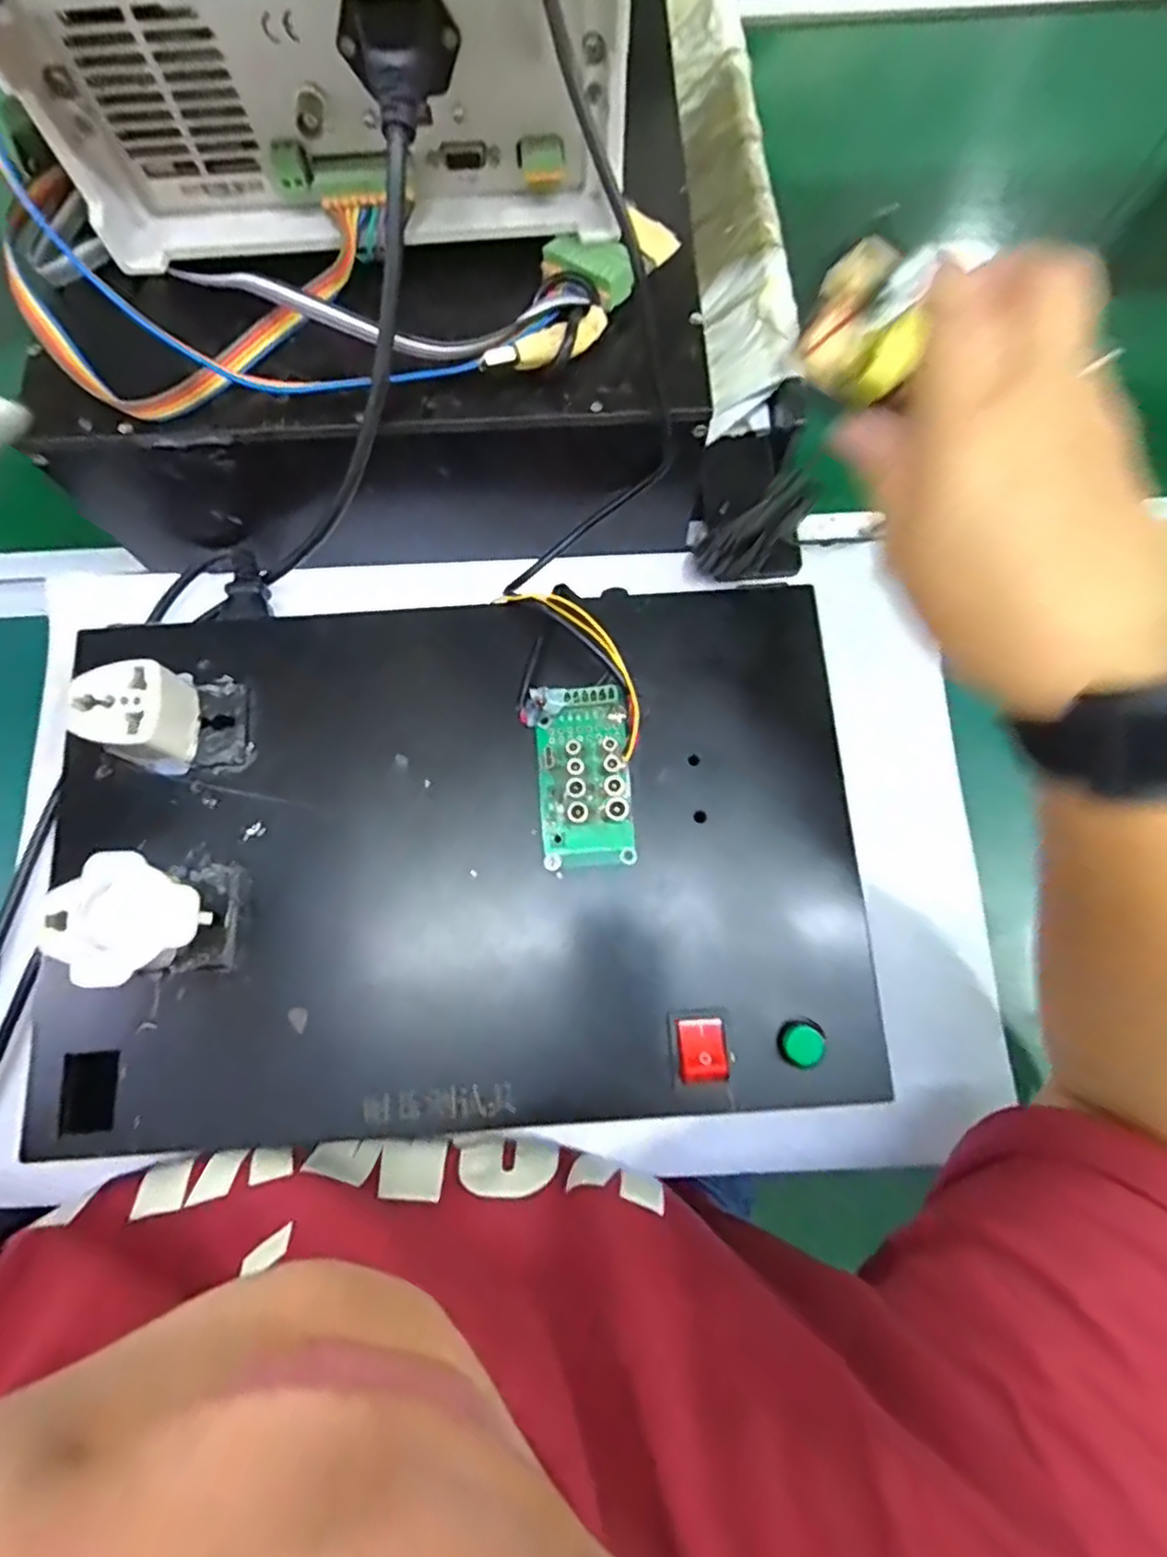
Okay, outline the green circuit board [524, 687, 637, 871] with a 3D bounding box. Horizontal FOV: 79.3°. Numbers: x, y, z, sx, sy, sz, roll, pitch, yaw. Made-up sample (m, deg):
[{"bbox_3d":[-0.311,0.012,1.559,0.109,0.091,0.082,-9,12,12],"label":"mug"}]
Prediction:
[{"bbox_3d":[0.000,-0.001,0.303,0.042,0.017,0.073,-4,73,1],"label":"green circuit board"}]

